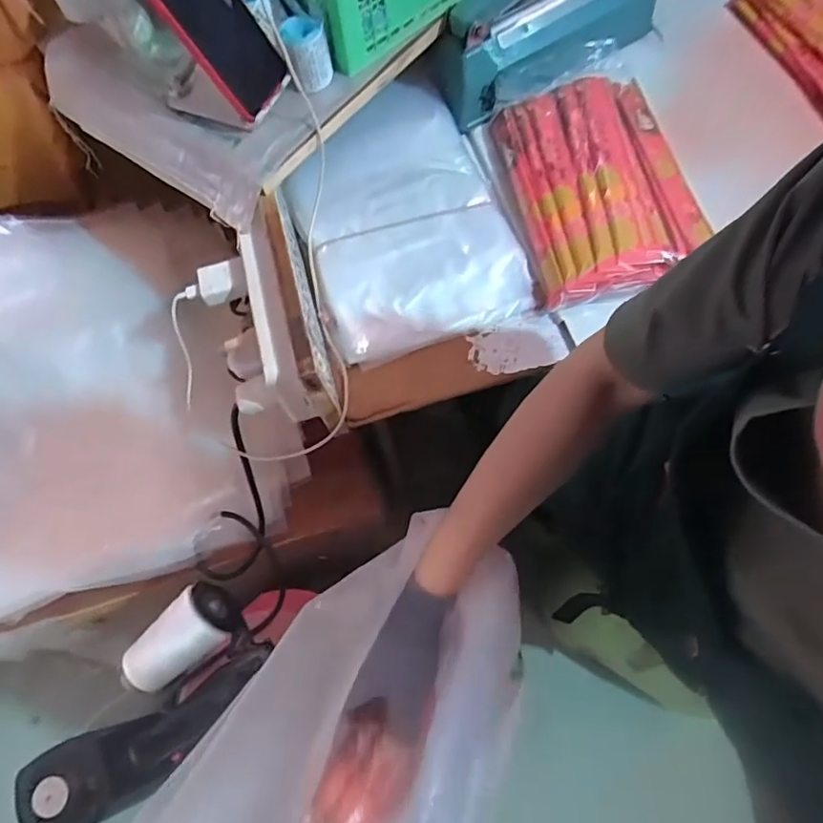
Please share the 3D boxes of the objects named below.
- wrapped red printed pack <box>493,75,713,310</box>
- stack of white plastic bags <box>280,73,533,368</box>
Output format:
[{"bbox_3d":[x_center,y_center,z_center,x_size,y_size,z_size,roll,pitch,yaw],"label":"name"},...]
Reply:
[{"bbox_3d":[0.197,-0.247,0.582,0.168,0.058,0.264,-10,66,-1],"label":"wrapped red printed pack"},{"bbox_3d":[-0.009,-0.224,0.597,0.229,0.059,0.304,-17,67,-5],"label":"stack of white plastic bags"}]

